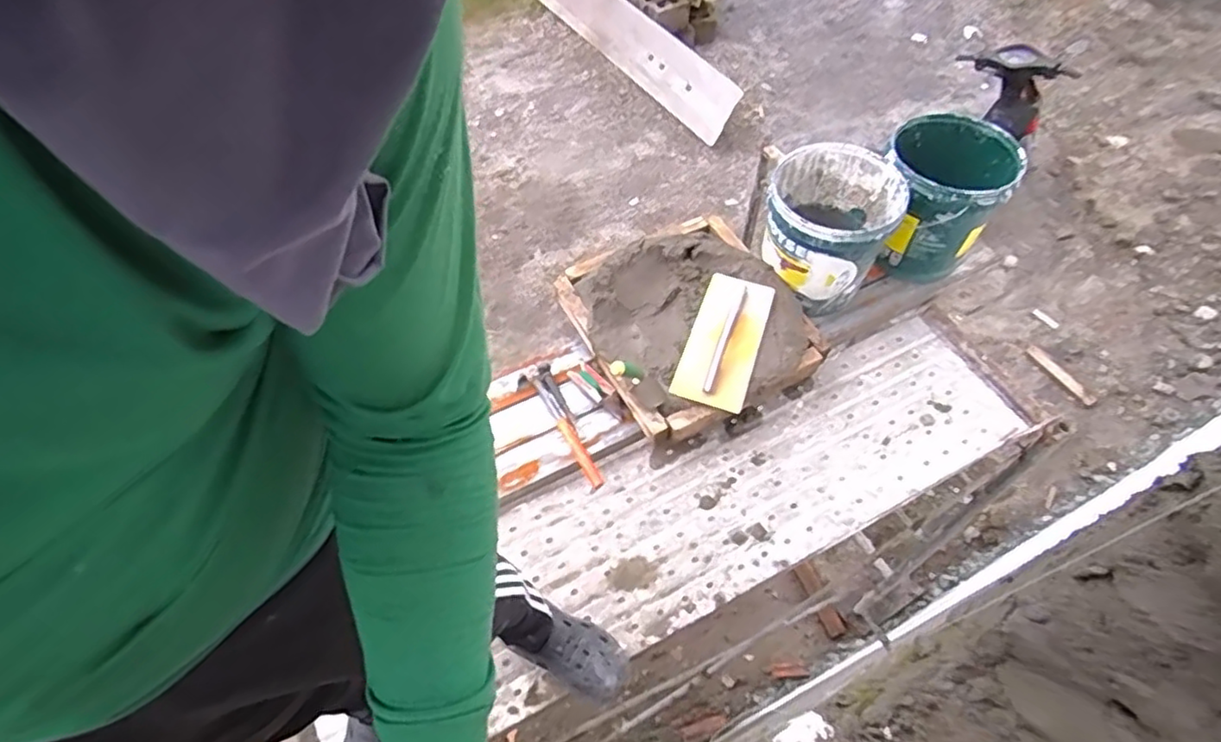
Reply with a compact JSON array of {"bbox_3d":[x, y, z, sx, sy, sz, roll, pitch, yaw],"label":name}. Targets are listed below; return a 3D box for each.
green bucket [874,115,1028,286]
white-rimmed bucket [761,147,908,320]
[{"bbox_3d":[0.858,-0.461,1.737,0.303,0.291,0.357,21,60,14],"label":"green bucket"},{"bbox_3d":[0.539,-0.356,1.677,0.315,0.280,0.319,26,61,17],"label":"white-rimmed bucket"}]

